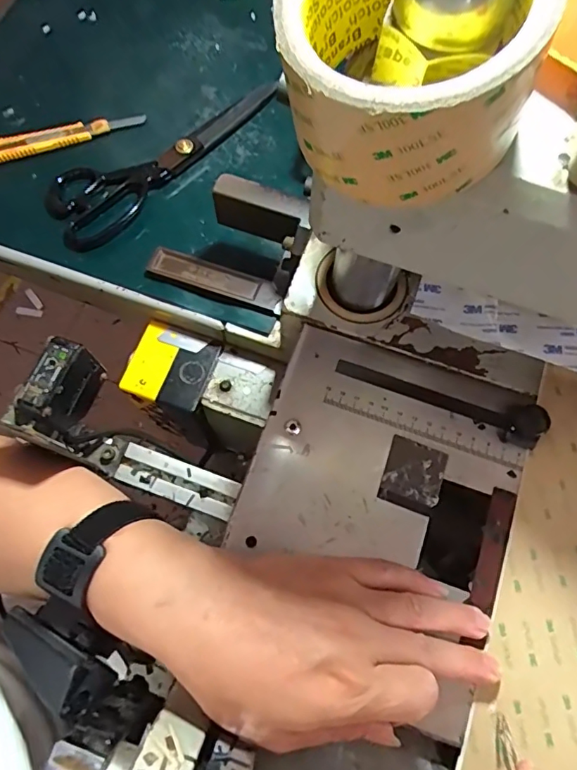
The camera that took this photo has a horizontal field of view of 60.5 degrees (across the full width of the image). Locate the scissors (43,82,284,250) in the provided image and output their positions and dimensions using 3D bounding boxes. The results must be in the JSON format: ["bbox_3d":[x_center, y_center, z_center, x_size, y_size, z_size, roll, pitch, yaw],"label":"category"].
[{"bbox_3d":[-0.126,-0.227,0.471,0.083,0.025,0.247,42,76,11],"label":"scissors"}]

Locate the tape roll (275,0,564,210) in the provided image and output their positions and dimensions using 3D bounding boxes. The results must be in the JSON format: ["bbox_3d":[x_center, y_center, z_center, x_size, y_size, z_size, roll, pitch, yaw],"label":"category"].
[{"bbox_3d":[0.044,-0.119,0.183,0.089,0.064,0.086,0,72,-1],"label":"tape roll"}]

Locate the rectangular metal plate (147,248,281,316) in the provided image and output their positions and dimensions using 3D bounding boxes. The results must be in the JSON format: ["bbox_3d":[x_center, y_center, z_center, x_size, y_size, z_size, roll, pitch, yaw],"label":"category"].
[{"bbox_3d":[-0.062,-0.089,0.426,0.118,0.013,0.024,18,72,5],"label":"rectangular metal plate"}]

